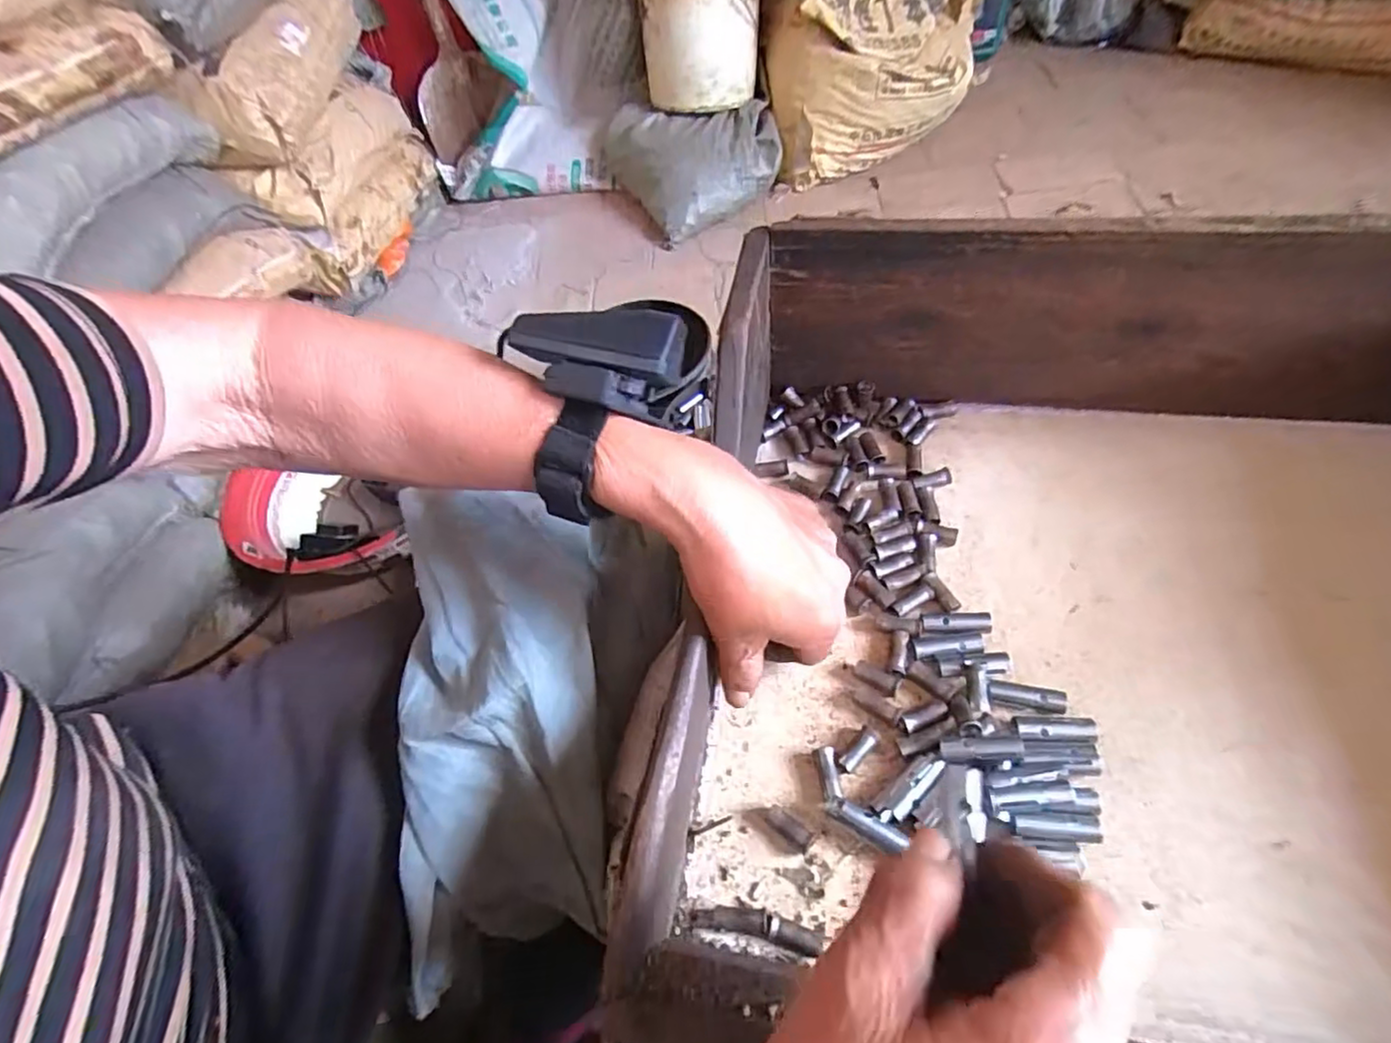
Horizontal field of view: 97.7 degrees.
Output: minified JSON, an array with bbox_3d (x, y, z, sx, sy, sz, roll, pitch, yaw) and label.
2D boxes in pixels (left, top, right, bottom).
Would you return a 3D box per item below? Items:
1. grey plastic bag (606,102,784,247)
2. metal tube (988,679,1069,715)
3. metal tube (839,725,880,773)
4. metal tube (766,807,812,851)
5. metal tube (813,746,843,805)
[{"bbox_3d":[0.011,-0.779,1.325,0.343,0.136,0.329,-22,58,-8],"label":"grey plastic bag"},{"bbox_3d":[0.171,0.090,0.313,0.036,0.007,0.010,11,59,13],"label":"metal tube"},{"bbox_3d":[0.084,0.117,0.311,0.008,0.008,0.026,38,75,29],"label":"metal tube"},{"bbox_3d":[0.045,0.150,0.296,0.023,0.011,0.009,31,66,23],"label":"metal tube"},{"bbox_3d":[0.067,0.128,0.306,0.009,0.013,0.026,-9,57,1],"label":"metal tube"}]

